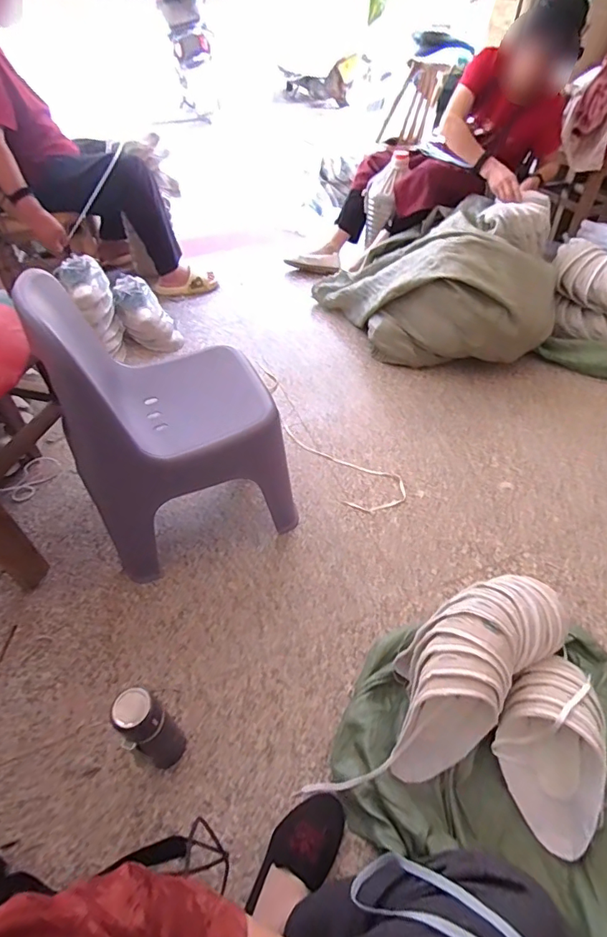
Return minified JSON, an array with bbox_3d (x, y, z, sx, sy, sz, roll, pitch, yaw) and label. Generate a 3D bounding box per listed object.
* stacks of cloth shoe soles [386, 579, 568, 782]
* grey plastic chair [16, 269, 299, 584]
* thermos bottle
[{"bbox_3d":[0.294,0.343,0.827,0.402,0.168,0.179,-34,57,-27],"label":"stacks of cloth shoe soles"},{"bbox_3d":[-0.255,-0.098,0.944,0.385,0.514,0.314,-20,52,-18],"label":"grey plastic chair"},{"bbox_3d":[-0.232,0.409,0.726,0.064,0.243,0.067,27,53,20],"label":"thermos bottle"}]

